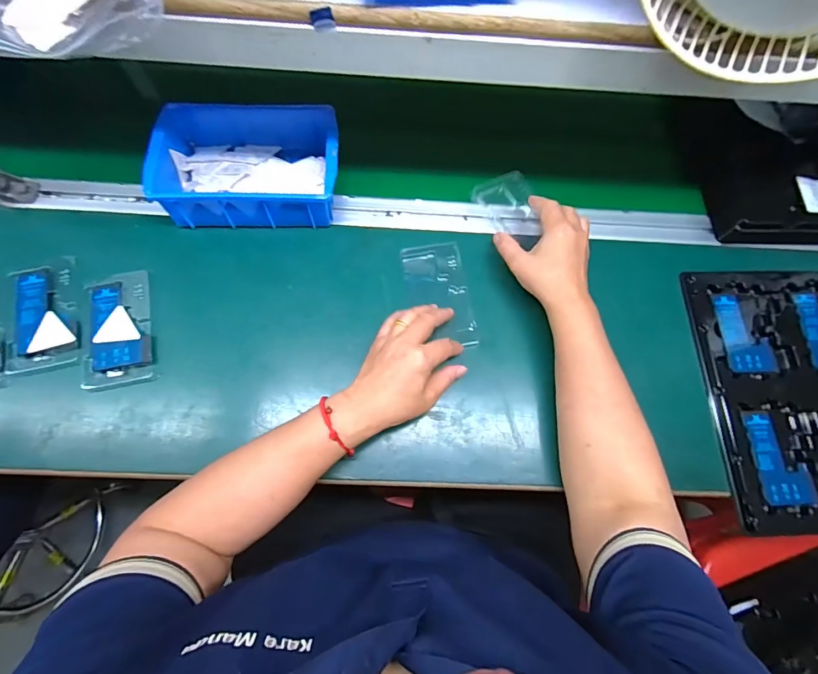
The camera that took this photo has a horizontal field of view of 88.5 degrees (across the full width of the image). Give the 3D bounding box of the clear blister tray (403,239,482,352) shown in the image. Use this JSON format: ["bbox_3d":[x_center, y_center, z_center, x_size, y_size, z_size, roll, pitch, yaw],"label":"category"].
[{"bbox_3d":[0.035,-0.047,0.485,0.067,0.013,0.123,-10,73,-5],"label":"clear blister tray"}]

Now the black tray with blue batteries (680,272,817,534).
[{"bbox_3d":[0.445,0.060,0.475,0.210,0.021,0.289,-1,73,-3],"label":"black tray with blue batteries"}]

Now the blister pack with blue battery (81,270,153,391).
[{"bbox_3d":[-0.316,-0.009,0.460,0.064,0.007,0.127,-6,73,-4],"label":"blister pack with blue battery"}]

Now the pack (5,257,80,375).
[{"bbox_3d":[-0.401,-0.025,0.461,0.071,0.008,0.121,-13,74,-6],"label":"pack"}]

